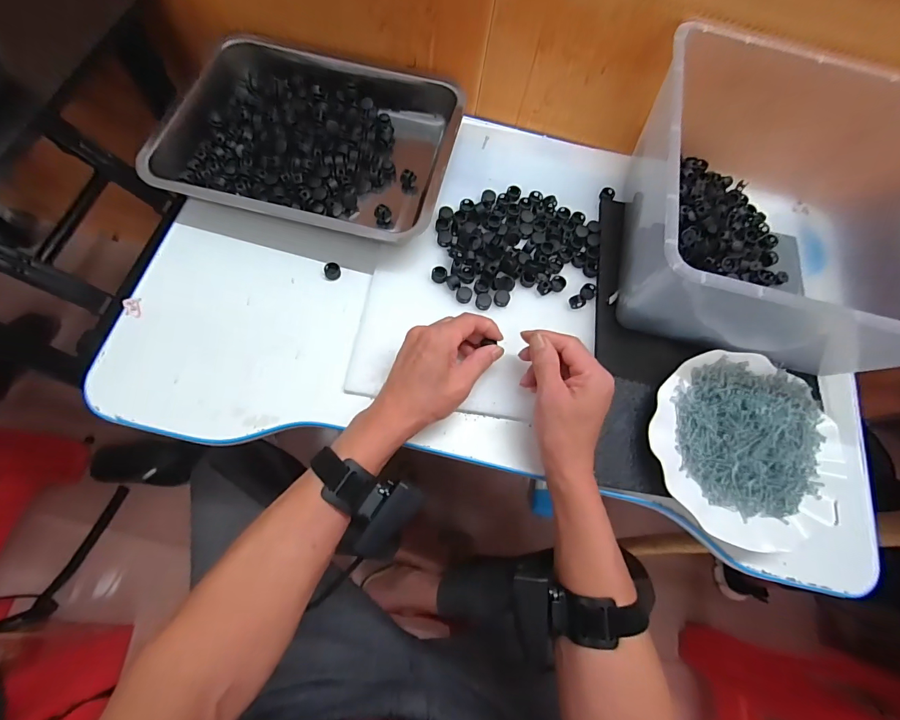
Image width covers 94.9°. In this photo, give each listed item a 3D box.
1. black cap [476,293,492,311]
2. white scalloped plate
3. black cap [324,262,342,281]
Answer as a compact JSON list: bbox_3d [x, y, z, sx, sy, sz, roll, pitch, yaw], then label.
[{"bbox_3d":[0.036,-0.063,0.446,0.017,0.005,0.018,2,70,-6],"label":"black cap"},{"bbox_3d":[0.284,0.081,0.396,0.173,0.032,0.175,2,70,-6],"label":"white scalloped plate"},{"bbox_3d":[-0.128,-0.097,0.449,0.017,0.011,0.016,2,70,-6],"label":"black cap"}]

